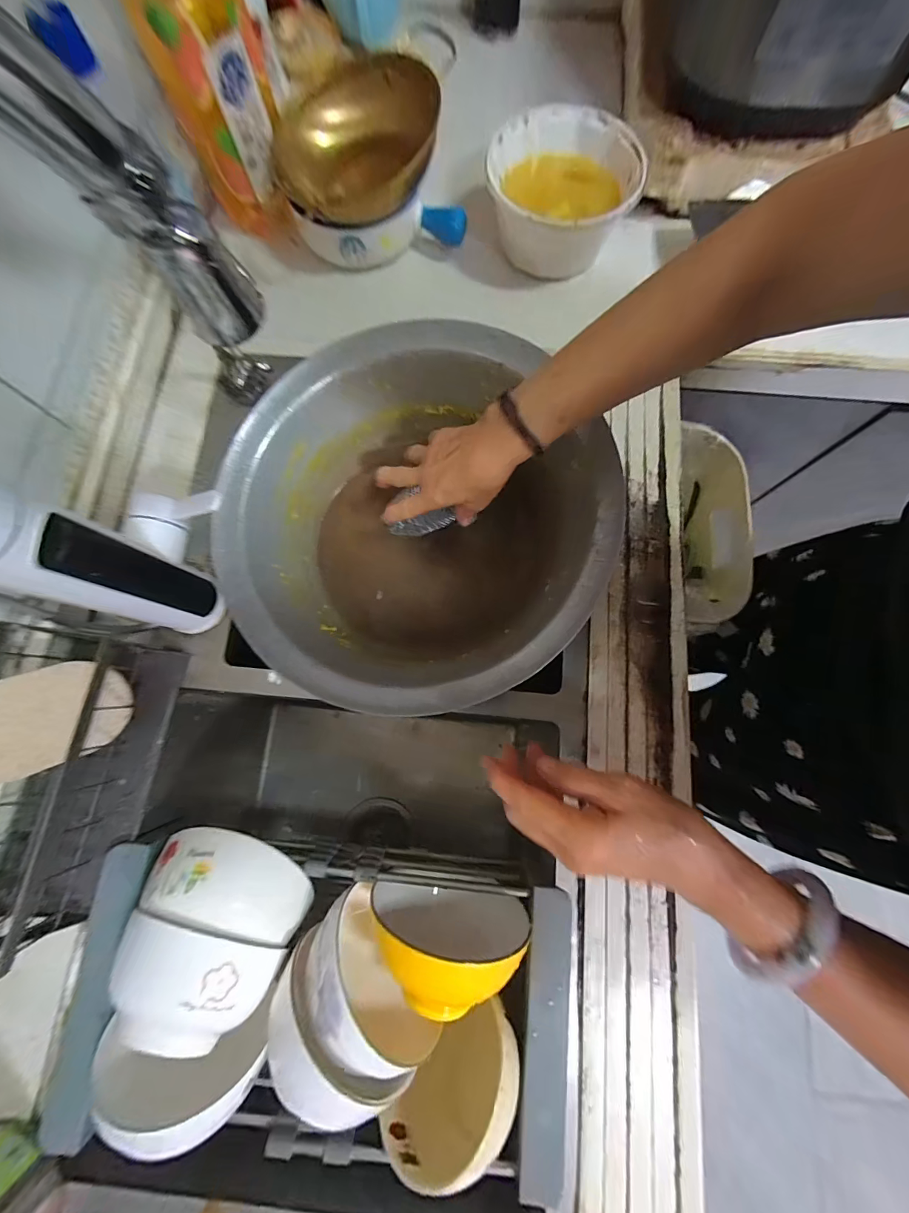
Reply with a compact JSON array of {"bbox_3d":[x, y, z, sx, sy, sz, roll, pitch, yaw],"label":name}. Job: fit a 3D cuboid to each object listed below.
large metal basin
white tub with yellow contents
[{"bbox_3d":[-0.046,-0.087,0.453,0.380,0.162,0.371,0,77,0],"label":"large metal basin"},{"bbox_3d":[0.118,-0.451,0.468,0.152,0.088,0.146,0,77,2],"label":"white tub with yellow contents"}]

